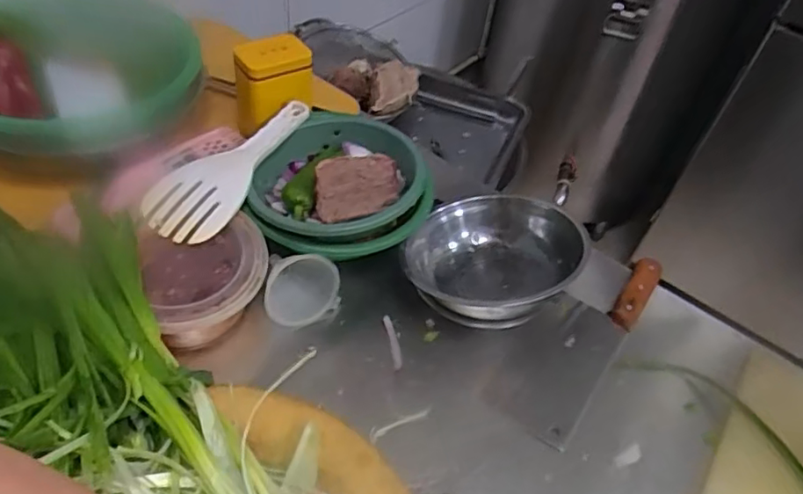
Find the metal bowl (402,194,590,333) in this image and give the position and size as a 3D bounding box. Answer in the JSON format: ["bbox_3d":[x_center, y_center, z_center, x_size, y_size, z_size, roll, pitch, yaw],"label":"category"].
[{"bbox_3d":[0.093,0.019,0.674,0.169,0.114,0.176,5,47,-5],"label":"metal bowl"}]

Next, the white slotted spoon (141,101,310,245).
[{"bbox_3d":[-0.191,-0.097,0.678,0.082,0.020,0.240,21,48,10],"label":"white slotted spoon"}]

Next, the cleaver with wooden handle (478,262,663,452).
[{"bbox_3d":[0.203,0.095,0.694,0.111,0.032,0.287,32,50,19],"label":"cleaver with wooden handle"}]

